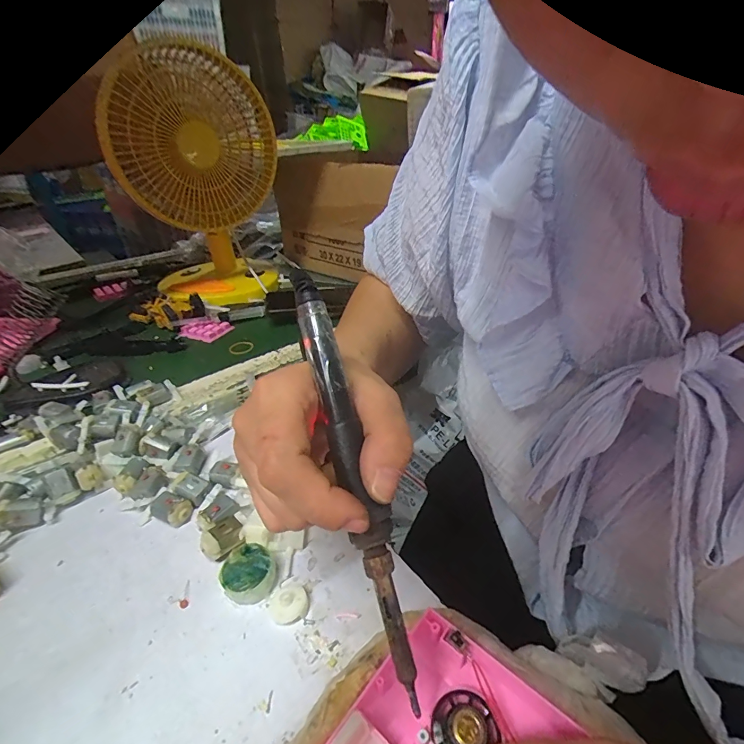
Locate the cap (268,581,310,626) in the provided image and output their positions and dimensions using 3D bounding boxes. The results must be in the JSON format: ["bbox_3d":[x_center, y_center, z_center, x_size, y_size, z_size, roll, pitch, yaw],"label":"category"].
[{"bbox_3d":[-0.052,0.141,0.250,0.023,0.007,0.026,-27,40,-33],"label":"cap"}]

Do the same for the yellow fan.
[{"bbox_3d":[-0.246,-0.278,0.592,0.210,0.297,0.169,-14,35,-18],"label":"yellow fan"}]

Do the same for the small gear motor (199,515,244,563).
[{"bbox_3d":[-0.103,0.116,0.280,0.027,0.017,0.022,-22,38,-28],"label":"small gear motor"}]

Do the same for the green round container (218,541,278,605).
[{"bbox_3d":[-0.080,0.129,0.261,0.032,0.016,0.033,-2,33,1],"label":"green round container"}]

